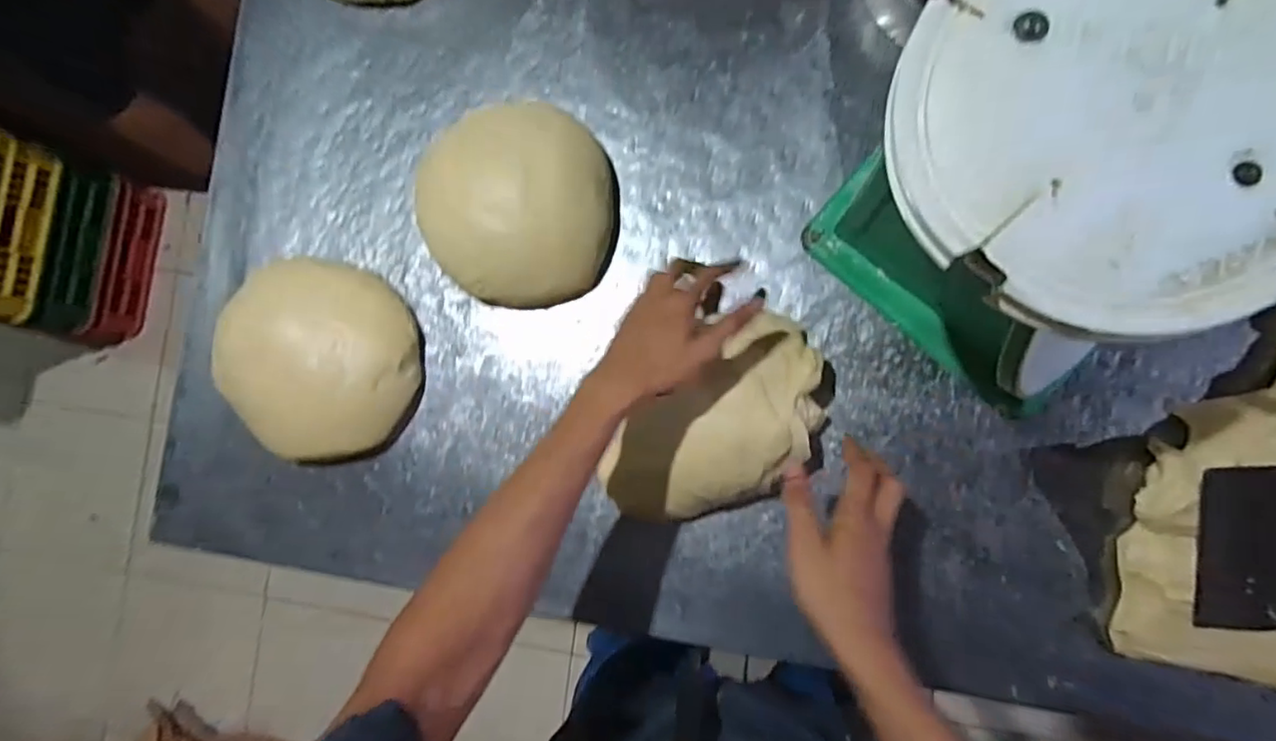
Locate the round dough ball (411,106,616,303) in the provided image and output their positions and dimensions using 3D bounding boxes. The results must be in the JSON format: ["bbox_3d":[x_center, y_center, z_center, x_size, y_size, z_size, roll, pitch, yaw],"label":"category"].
[{"bbox_3d":[-0.120,-0.155,0.605,0.195,0.084,0.177,-18,84,5],"label":"round dough ball"}]

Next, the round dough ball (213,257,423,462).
[{"bbox_3d":[-0.328,-0.011,0.629,0.199,0.065,0.195,-1,86,7],"label":"round dough ball"}]

